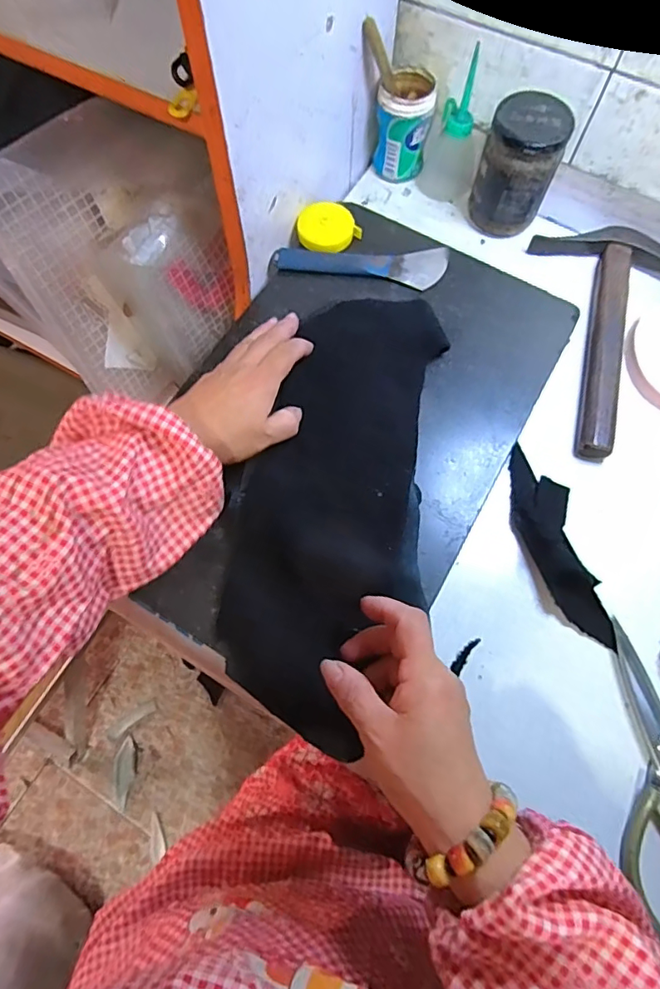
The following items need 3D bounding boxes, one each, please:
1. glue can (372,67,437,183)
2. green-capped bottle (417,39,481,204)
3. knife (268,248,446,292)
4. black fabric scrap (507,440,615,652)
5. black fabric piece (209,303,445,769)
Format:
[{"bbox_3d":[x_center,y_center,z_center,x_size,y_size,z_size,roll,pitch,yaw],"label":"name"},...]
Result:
[{"bbox_3d":[0.070,-0.353,0.493,0.051,0.083,0.048,0,69,-1],"label":"glue can"},{"bbox_3d":[0.117,-0.339,0.480,0.051,0.104,0.049,13,69,4],"label":"green-capped bottle"},{"bbox_3d":[0.029,-0.201,0.455,0.153,0.010,0.043,-2,69,-2],"label":"knife"},{"bbox_3d":[0.173,0.035,0.393,0.046,0.026,0.159,-10,69,-5],"label":"black fabric scrap"},{"bbox_3d":[0.009,-0.003,0.377,0.128,0.016,0.326,14,72,5],"label":"black fabric piece"}]

